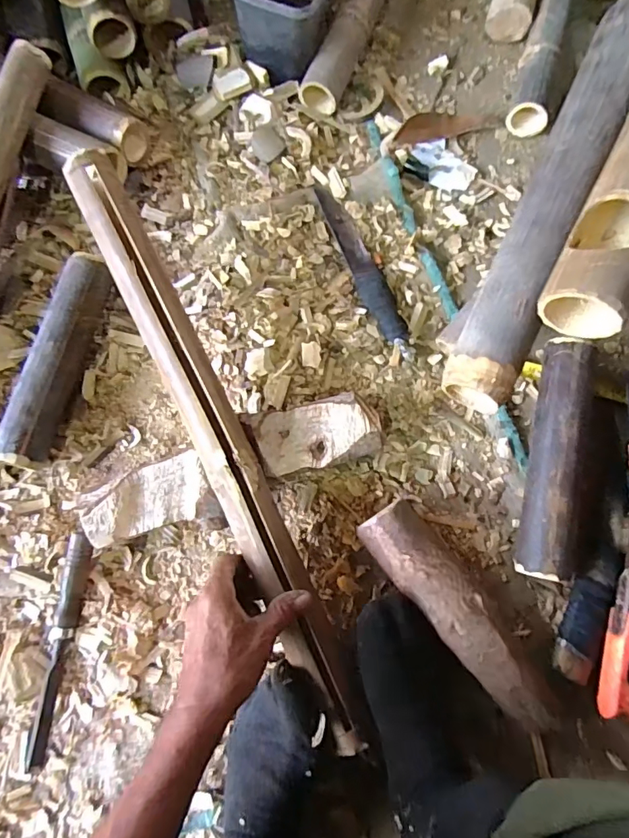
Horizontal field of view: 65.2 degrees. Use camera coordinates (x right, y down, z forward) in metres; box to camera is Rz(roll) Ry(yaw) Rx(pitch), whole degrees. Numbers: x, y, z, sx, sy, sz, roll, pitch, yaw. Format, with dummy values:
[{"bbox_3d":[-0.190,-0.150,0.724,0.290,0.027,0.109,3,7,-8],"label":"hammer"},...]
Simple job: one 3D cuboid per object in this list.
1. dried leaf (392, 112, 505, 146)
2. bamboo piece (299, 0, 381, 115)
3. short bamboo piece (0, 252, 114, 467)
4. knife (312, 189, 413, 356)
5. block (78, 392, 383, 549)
[{"bbox_3d":[0.179,-0.405,0.667,0.154,0.023,0.034,-15,77,-3],"label":"dried leaf"},{"bbox_3d":[0.056,-0.565,0.693,0.055,0.058,0.301,21,78,5],"label":"bamboo piece"},{"bbox_3d":[-0.303,-0.069,0.582,0.054,0.054,0.258,14,77,4],"label":"short bamboo piece"},{"bbox_3d":[0.065,-0.193,0.624,0.040,0.022,0.260,-20,77,-4],"label":"knife"},{"bbox_3d":[-0.088,0.056,0.549,0.326,0.055,0.084,-21,78,-5],"label":"block"}]

